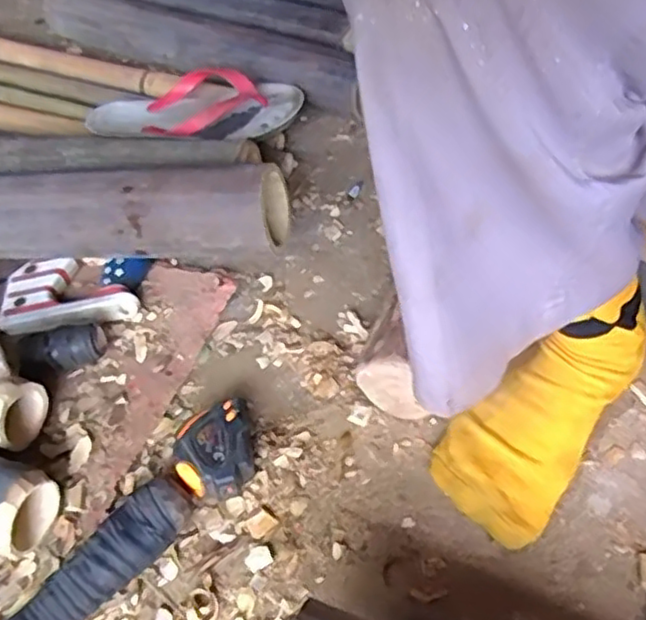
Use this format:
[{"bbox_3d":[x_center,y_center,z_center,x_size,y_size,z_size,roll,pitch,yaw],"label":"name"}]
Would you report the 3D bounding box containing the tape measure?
[{"bbox_3d":[-0.080,0.109,0.518,0.056,0.034,0.076,-12,49,-5],"label":"tape measure"}]

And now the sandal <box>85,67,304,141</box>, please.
[{"bbox_3d":[-0.141,-0.219,0.757,0.234,0.040,0.110,-11,49,-5],"label":"sandal"}]

